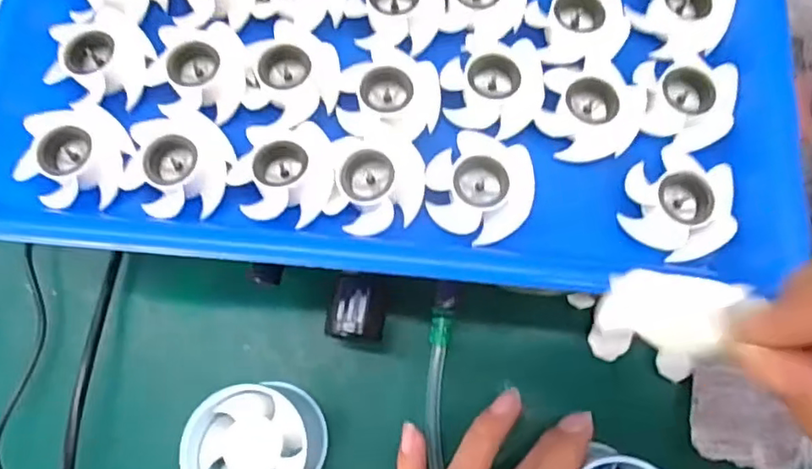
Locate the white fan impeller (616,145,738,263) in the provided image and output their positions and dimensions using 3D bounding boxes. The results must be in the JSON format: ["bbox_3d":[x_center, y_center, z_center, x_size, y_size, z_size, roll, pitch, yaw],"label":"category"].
[{"bbox_3d":[0.111,-0.012,0.243,0.041,0.012,0.044,8,78,17],"label":"white fan impeller"}]

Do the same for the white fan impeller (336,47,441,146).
[{"bbox_3d":[-0.008,-0.057,0.256,0.042,0.016,0.040,0,73,0],"label":"white fan impeller"}]

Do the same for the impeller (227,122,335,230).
[{"bbox_3d":[-0.051,-0.025,0.247,0.041,0.013,0.041,-3,73,-1],"label":"impeller"}]

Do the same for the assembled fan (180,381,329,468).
[{"bbox_3d":[-0.065,0.094,0.266,0.050,0.049,0.053,0,73,0],"label":"assembled fan"}]

